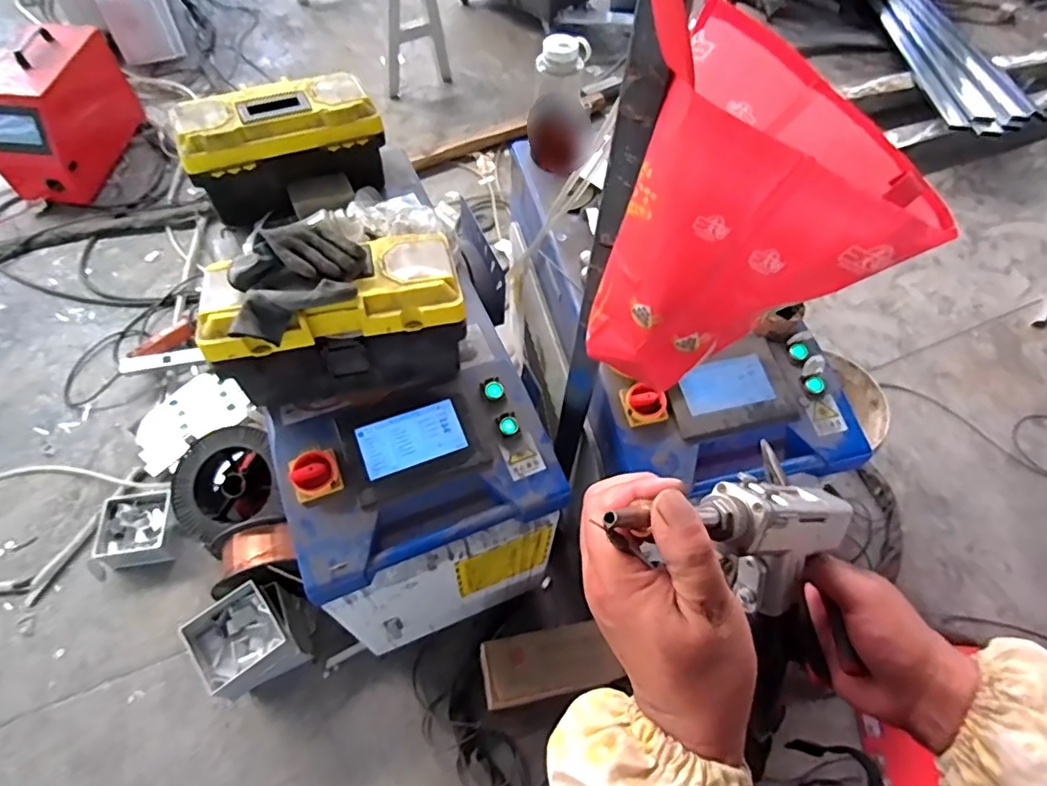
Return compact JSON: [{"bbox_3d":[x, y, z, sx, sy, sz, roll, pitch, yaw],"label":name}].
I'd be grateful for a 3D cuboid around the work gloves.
[{"bbox_3d":[-0.307,-0.159,0.754,0.185,0.054,0.125,-26,62,-18],"label":"work gloves"}]

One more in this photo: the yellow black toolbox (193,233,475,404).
[{"bbox_3d":[-0.269,-0.106,0.853,0.351,0.201,0.159,-15,59,-11],"label":"yellow black toolbox"}]

